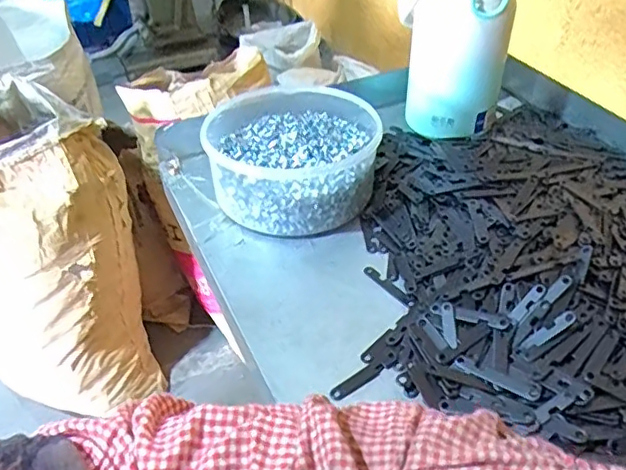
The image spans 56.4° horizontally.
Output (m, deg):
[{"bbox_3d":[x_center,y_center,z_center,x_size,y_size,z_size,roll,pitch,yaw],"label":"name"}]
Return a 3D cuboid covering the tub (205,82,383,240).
[{"bbox_3d":[-0.019,-0.075,0.526,0.153,0.060,0.163,-3,40,3],"label":"tub"}]

